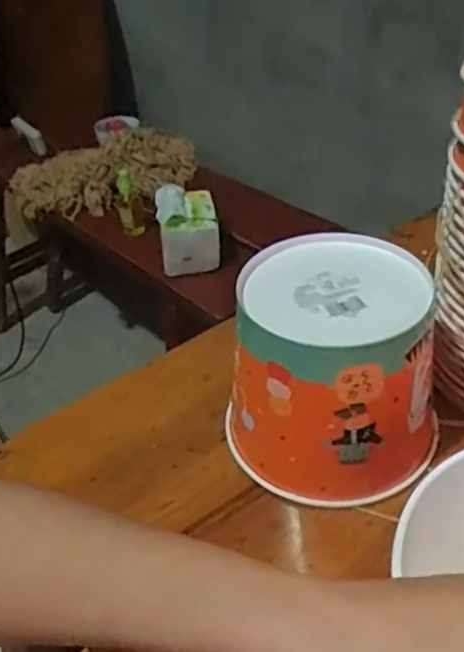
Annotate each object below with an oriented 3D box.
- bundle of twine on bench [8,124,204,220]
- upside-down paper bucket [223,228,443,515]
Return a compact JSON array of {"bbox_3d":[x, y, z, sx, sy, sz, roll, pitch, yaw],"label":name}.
[{"bbox_3d":[-0.259,-0.323,1.332,0.391,0.091,0.235,-17,41,-15],"label":"bundle of twine on bench"},{"bbox_3d":[0.070,0.032,0.461,0.144,0.133,0.136,2,39,8],"label":"upside-down paper bucket"}]

